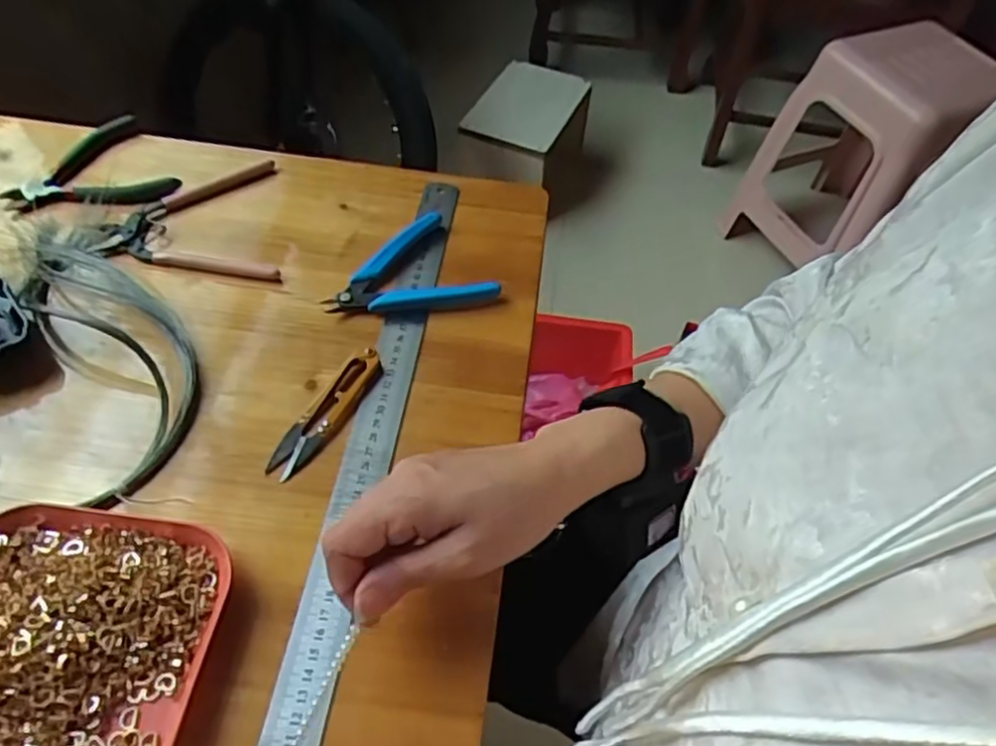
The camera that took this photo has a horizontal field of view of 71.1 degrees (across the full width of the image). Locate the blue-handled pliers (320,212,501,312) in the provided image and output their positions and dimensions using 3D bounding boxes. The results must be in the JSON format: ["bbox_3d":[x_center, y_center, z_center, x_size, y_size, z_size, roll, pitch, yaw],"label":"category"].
[{"bbox_3d":[-0.066,-0.065,0.499,0.107,0.019,0.087,-29,60,-23],"label":"blue-handled pliers"}]

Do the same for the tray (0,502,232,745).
[{"bbox_3d":[-0.217,0.136,0.338,0.139,0.022,0.144,8,53,2],"label":"tray"}]

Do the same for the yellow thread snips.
[{"bbox_3d":[-0.106,0.024,0.436,0.024,0.009,0.099,28,56,16],"label":"yellow thread snips"}]

